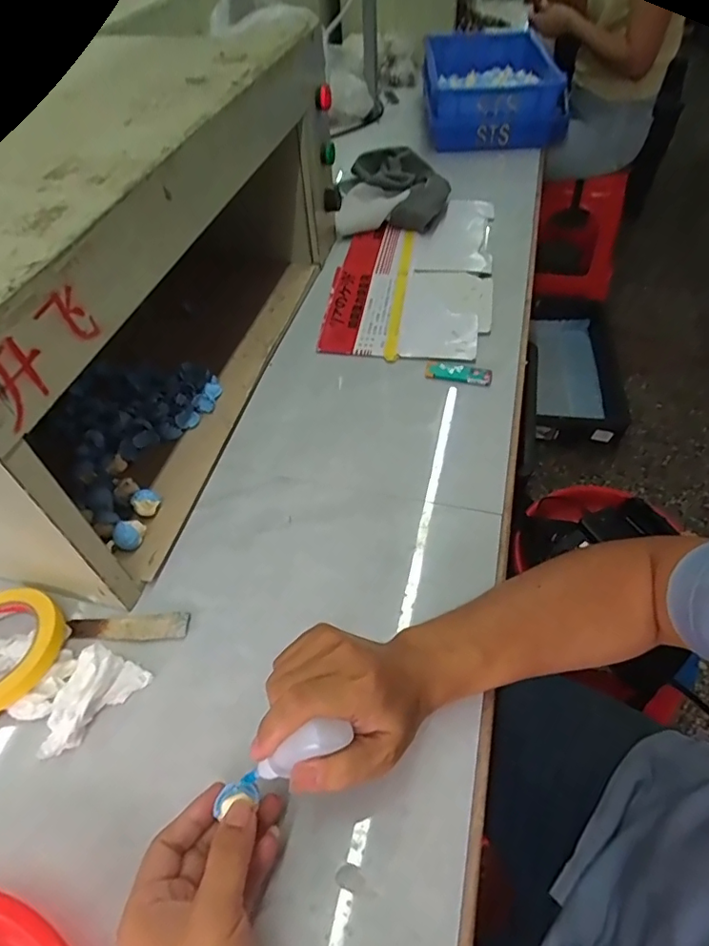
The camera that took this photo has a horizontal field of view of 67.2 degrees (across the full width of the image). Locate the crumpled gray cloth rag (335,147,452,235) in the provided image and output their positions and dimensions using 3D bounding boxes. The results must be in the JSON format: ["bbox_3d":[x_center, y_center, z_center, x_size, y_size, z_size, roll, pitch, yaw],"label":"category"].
[{"bbox_3d":[0.064,-0.489,0.907,0.192,0.063,0.190,5,53,7],"label":"crumpled gray cloth rag"}]

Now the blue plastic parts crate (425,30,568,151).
[{"bbox_3d":[0.278,-0.795,1.120,0.248,0.114,0.351,1,52,4],"label":"blue plastic parts crate"}]

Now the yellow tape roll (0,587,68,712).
[{"bbox_3d":[-0.303,0.153,0.457,0.099,0.024,0.106,-2,52,2],"label":"yellow tape roll"}]

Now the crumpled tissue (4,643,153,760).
[{"bbox_3d":[-0.224,0.174,0.430,0.064,0.025,0.088,35,62,26],"label":"crumpled tissue"}]

